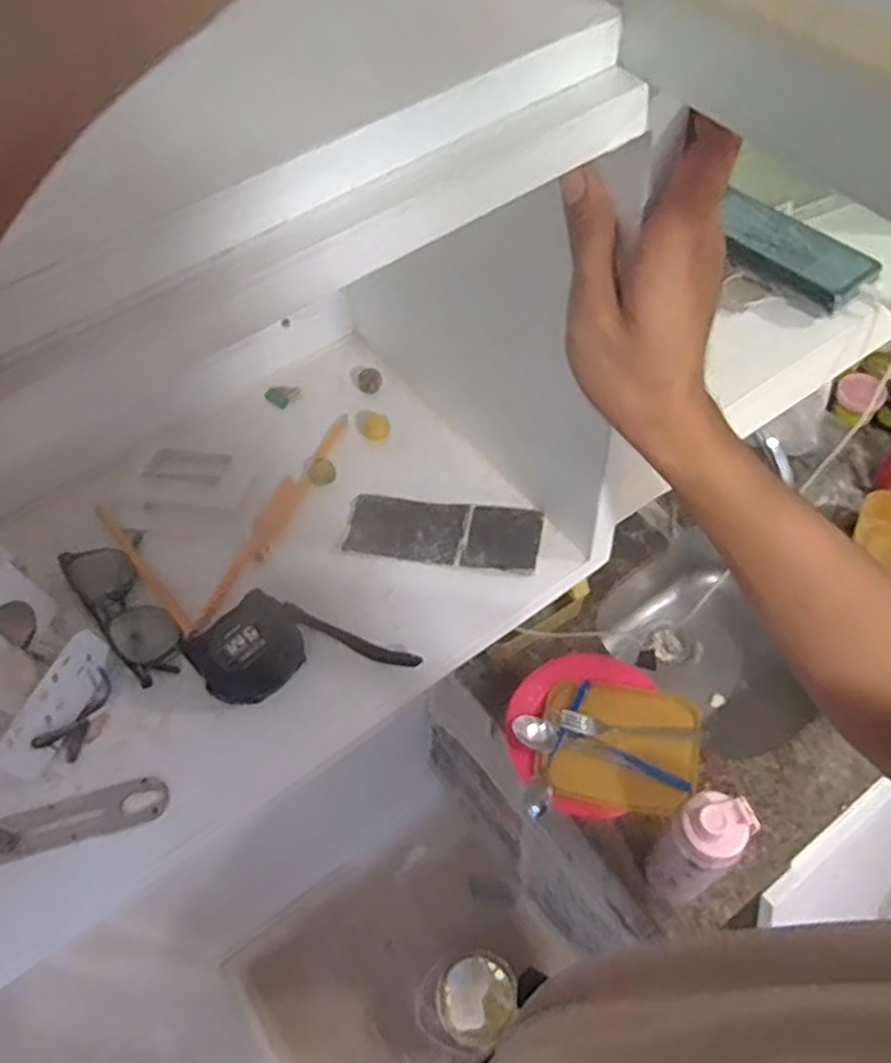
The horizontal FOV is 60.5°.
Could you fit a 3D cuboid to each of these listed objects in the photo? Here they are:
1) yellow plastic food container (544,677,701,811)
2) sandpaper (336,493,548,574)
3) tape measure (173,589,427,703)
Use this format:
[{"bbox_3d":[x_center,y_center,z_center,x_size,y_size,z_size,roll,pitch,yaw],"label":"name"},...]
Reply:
[{"bbox_3d":[0.228,0.274,1.001,0.190,0.029,0.157,9,57,11],"label":"yellow plastic food container"},{"bbox_3d":[-0.004,-0.001,0.583,0.150,0.008,0.054,7,57,10],"label":"sandpaper"},{"bbox_3d":[-0.102,0.074,0.524,0.144,0.035,0.075,-15,56,-5],"label":"tape measure"}]

